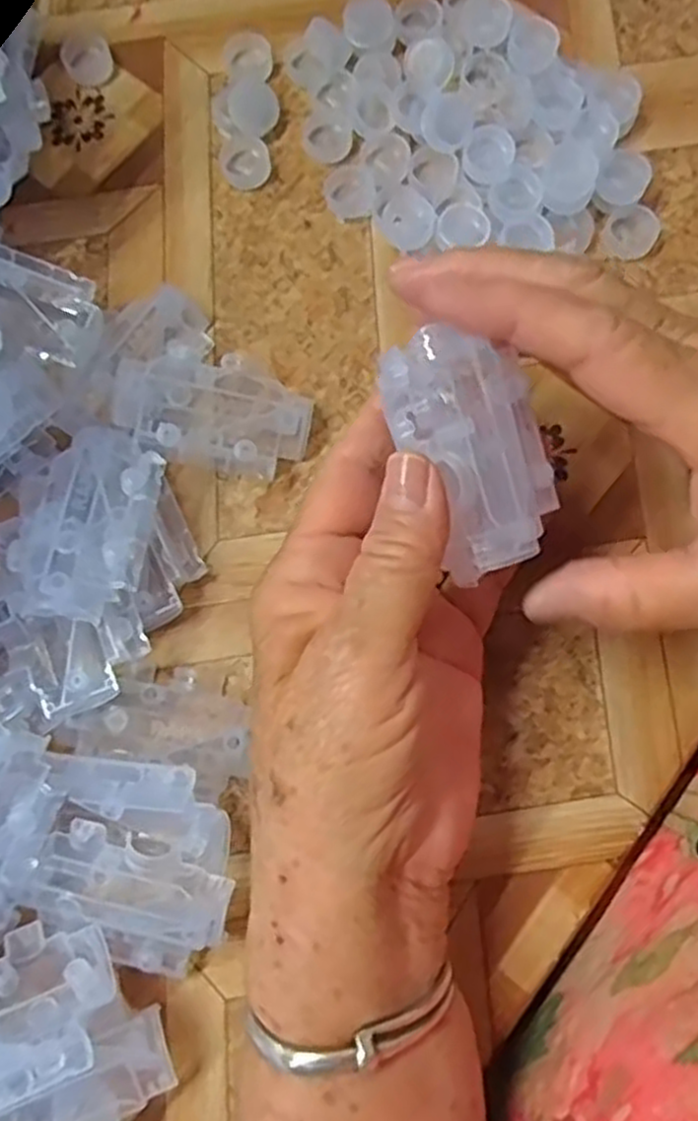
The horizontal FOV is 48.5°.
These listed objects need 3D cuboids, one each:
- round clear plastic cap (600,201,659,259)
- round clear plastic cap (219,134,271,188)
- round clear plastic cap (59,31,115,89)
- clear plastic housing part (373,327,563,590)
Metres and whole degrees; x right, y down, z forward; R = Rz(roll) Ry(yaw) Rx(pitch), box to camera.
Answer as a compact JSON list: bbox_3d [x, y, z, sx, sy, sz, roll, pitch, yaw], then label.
[{"bbox_3d":[0.113,-0.132,0.310,0.020,0.007,0.020,0,76,1],"label":"round clear plastic cap"},{"bbox_3d":[-0.043,-0.165,0.321,0.021,0.006,0.022,0,76,1],"label":"round clear plastic cap"},{"bbox_3d":[-0.112,-0.214,0.331,0.021,0.008,0.022,0,76,1],"label":"round clear plastic cap"},{"bbox_3d":[0.035,-0.032,0.225,0.043,0.024,0.068,-23,95,-21],"label":"clear plastic housing part"}]

